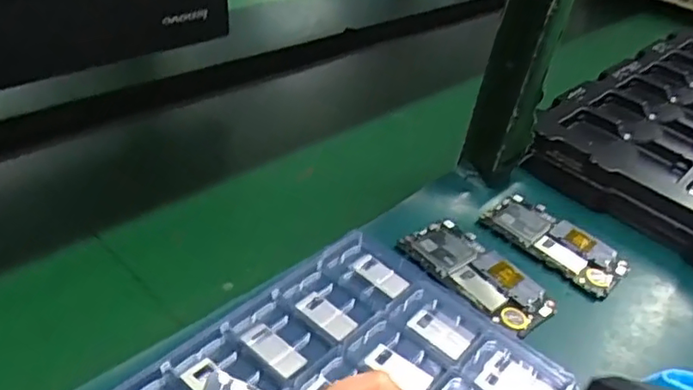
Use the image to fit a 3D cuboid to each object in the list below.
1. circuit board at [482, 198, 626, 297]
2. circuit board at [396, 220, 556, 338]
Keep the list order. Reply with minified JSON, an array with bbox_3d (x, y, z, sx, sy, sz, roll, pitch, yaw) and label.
[{"bbox_3d":[0.191,0.043,0.547,0.122,0.011,0.066,37,49,24],"label":"circuit board"},{"bbox_3d":[0.108,0.061,0.492,0.067,0.006,0.122,-22,47,-36],"label":"circuit board"}]

